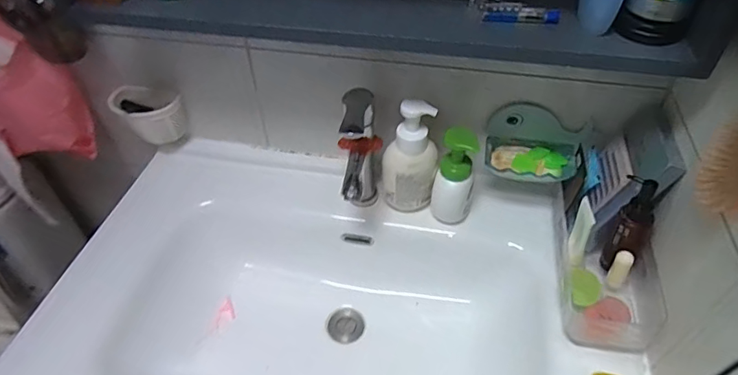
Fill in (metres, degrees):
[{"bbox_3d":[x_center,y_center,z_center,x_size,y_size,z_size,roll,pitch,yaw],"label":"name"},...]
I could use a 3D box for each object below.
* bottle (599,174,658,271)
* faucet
[{"bbox_3d":[0.333,0.053,0.613,0.052,0.142,0.049,22,50,20],"label":"bottle"},{"bbox_3d":[-0.013,-0.019,0.710,0.051,0.215,0.130,0,47,0],"label":"faucet"}]

